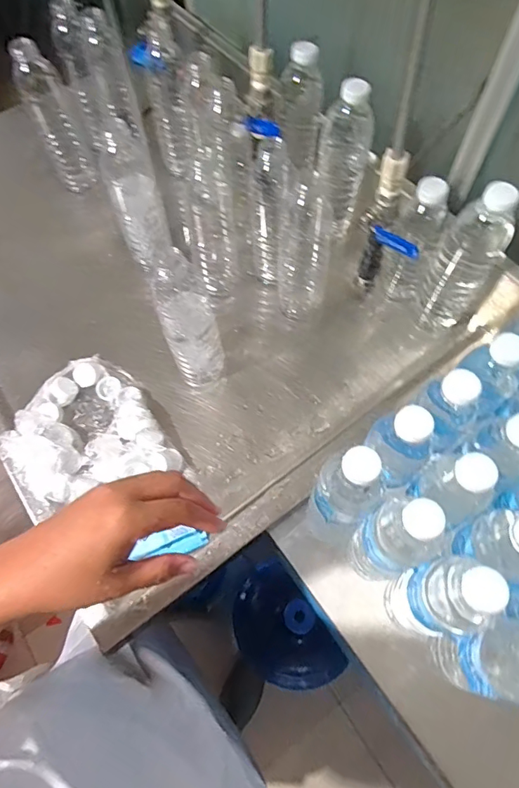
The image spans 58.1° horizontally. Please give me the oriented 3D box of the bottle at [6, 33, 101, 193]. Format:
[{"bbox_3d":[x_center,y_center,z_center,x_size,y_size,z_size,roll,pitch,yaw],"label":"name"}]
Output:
[{"bbox_3d":[-0.303,-0.416,0.702,0.060,0.210,0.059,-15,65,-7],"label":"bottle"}]

